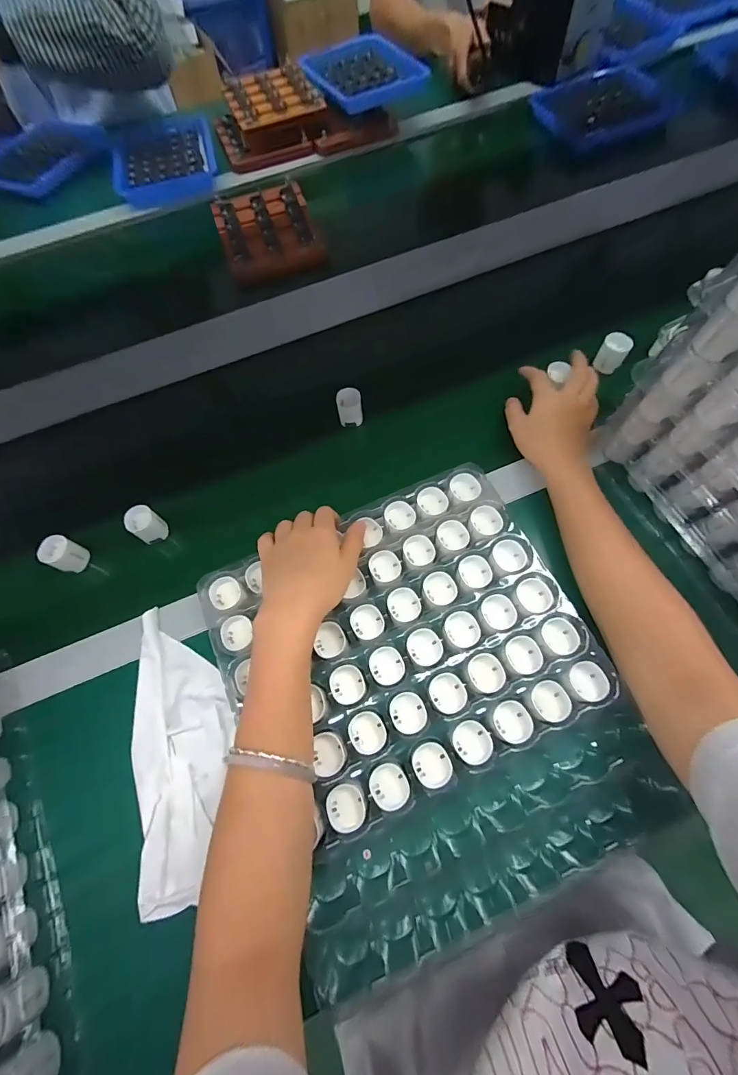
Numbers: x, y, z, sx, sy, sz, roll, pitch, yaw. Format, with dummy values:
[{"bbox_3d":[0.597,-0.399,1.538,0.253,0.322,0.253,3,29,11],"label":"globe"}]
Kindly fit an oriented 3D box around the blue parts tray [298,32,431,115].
[{"bbox_3d":[-0.014,-0.830,0.724,0.167,0.031,0.204,-28,68,-10],"label":"blue parts tray"}]

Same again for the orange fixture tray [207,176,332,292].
[{"bbox_3d":[-0.159,-0.481,0.646,0.144,0.038,0.176,-19,66,-6],"label":"orange fixture tray"}]

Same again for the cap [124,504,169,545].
[{"bbox_3d":[-0.238,-0.014,0.437,0.029,0.036,0.027,-1,66,2],"label":"cap"}]

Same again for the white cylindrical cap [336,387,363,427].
[{"bbox_3d":[-0.023,-0.155,0.484,0.028,0.035,0.025,-8,66,-1],"label":"white cylindrical cap"}]

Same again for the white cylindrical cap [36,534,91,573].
[{"bbox_3d":[-0.320,0.018,0.429,0.026,0.036,0.030,24,69,13],"label":"white cylindrical cap"}]

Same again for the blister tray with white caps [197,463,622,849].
[{"bbox_3d":[0.022,0.085,0.357,0.290,0.025,0.237,-23,67,-8],"label":"blister tray with white caps"}]

